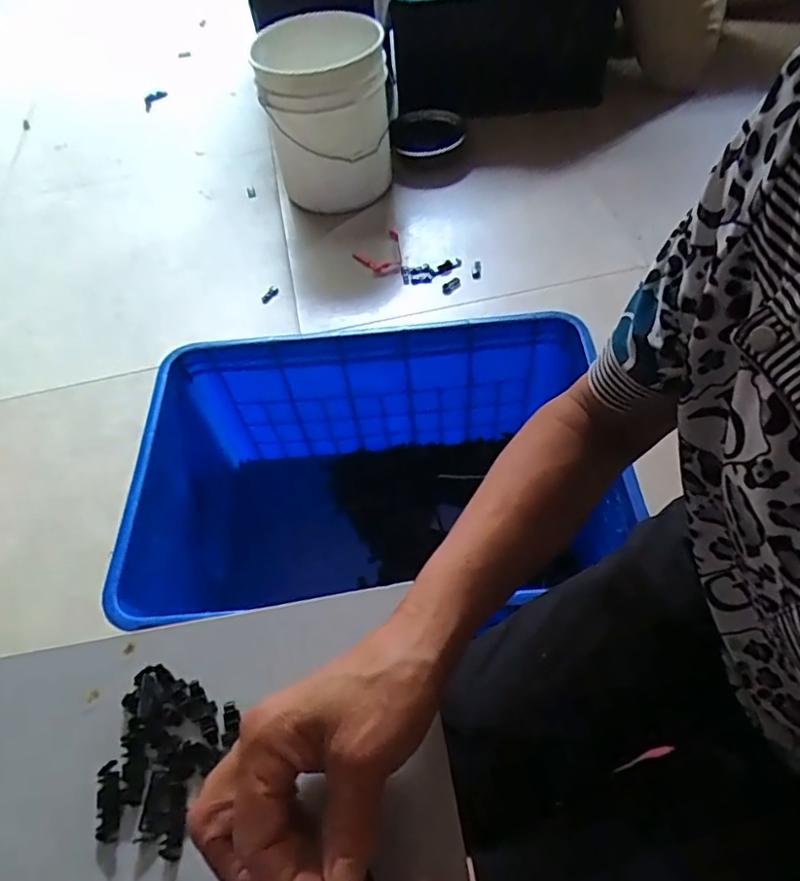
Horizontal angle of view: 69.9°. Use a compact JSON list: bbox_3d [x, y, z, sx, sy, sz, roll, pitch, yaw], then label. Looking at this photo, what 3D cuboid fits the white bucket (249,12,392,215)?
[{"bbox_3d":[-0.164,-0.753,1.349,0.270,0.364,0.270,-1,54,2],"label":"white bucket"}]

